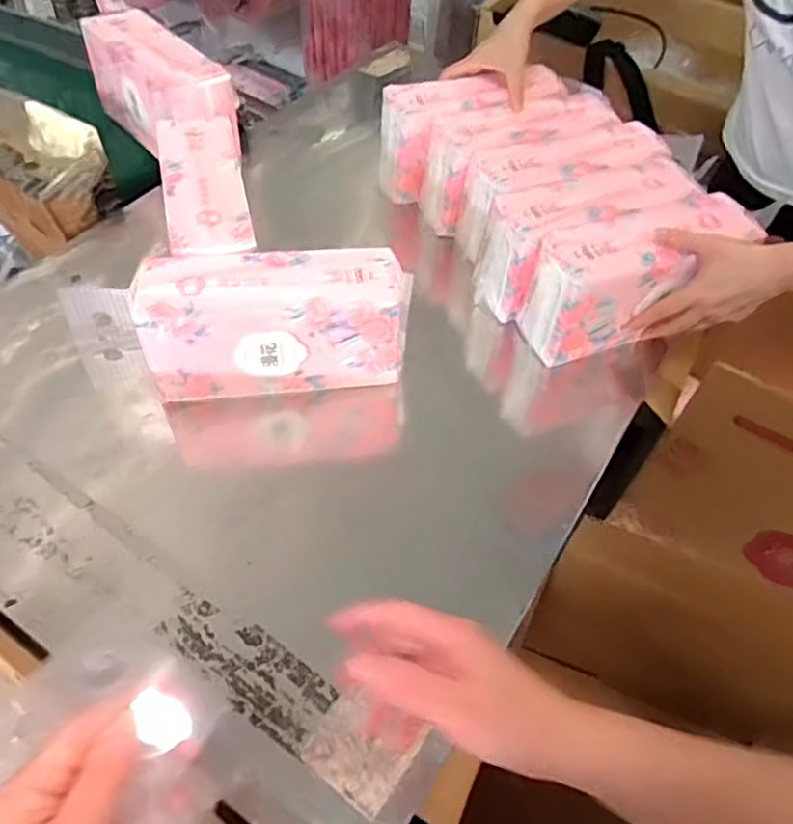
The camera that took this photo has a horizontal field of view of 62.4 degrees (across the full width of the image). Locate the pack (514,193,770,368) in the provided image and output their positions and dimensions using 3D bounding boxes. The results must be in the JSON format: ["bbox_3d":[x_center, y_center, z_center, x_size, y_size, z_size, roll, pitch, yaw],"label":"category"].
[{"bbox_3d":[0.276,-0.156,0.753,0.251,0.123,0.083,-18,56,-17],"label":"pack"}]

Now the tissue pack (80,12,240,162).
[{"bbox_3d":[-0.311,-0.428,0.877,0.097,0.118,0.244,-30,61,-24],"label":"tissue pack"}]

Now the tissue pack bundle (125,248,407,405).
[{"bbox_3d":[-0.125,-0.094,0.686,0.255,0.120,0.092,-5,53,-8],"label":"tissue pack bundle"}]

